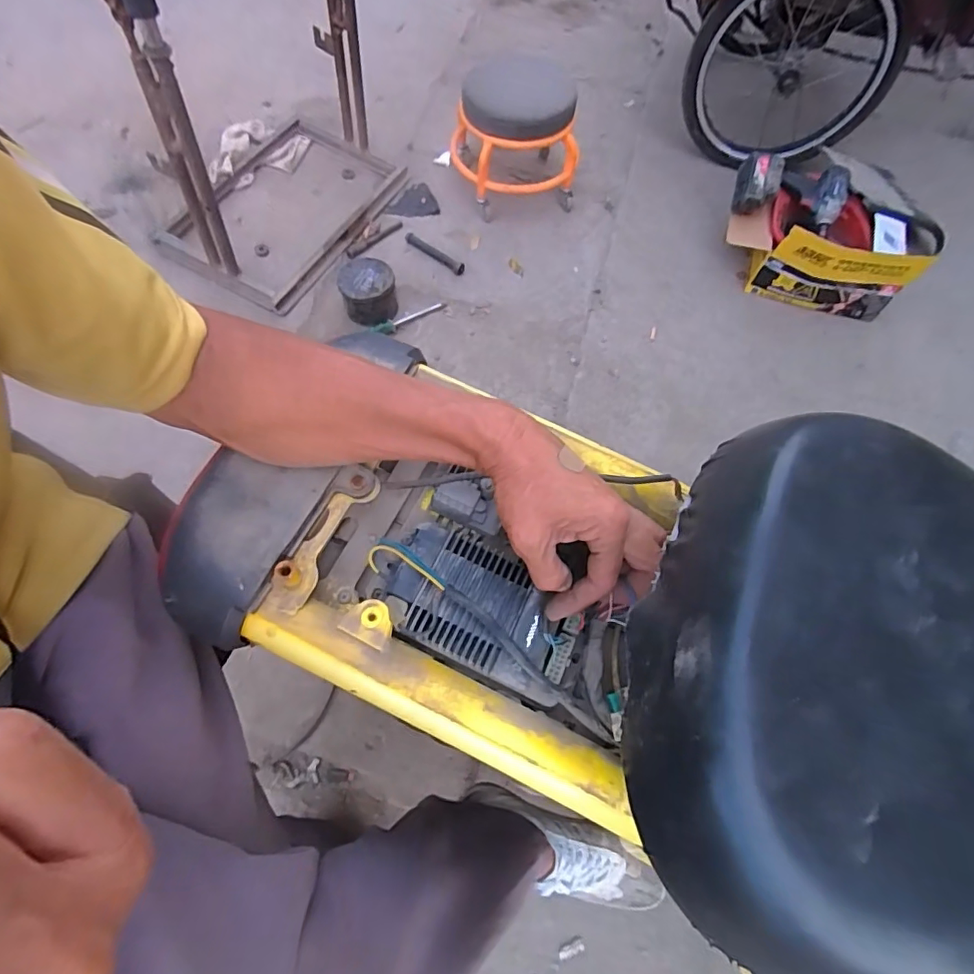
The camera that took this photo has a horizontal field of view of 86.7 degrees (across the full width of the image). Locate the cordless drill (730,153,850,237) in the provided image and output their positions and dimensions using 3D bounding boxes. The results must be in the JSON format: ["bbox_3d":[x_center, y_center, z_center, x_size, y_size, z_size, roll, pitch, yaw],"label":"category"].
[{"bbox_3d":[0.682,-0.667,1.160,0.237,0.086,0.131,20,67,5],"label":"cordless drill"}]

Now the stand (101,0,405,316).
[{"bbox_3d":[-0.468,-0.812,0.960,0.340,0.704,0.536,26,68,7],"label":"stand"}]

